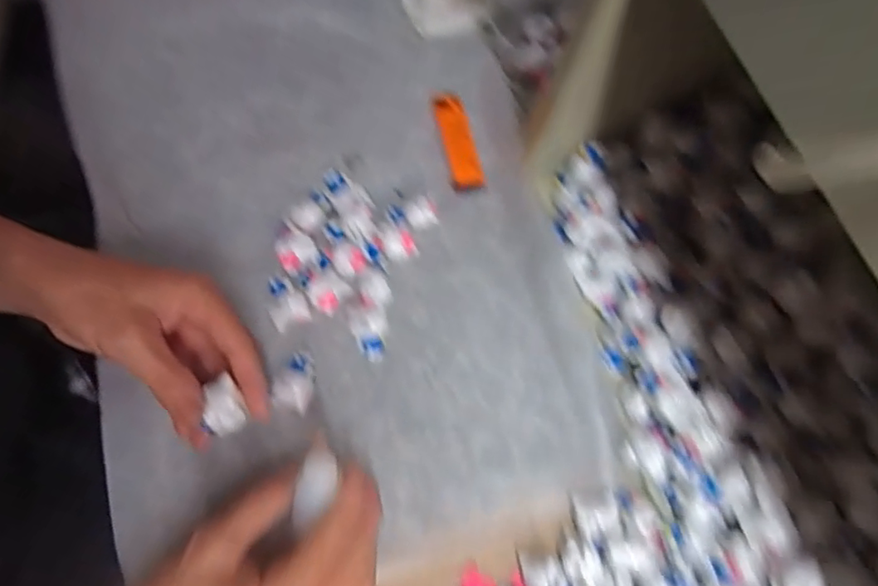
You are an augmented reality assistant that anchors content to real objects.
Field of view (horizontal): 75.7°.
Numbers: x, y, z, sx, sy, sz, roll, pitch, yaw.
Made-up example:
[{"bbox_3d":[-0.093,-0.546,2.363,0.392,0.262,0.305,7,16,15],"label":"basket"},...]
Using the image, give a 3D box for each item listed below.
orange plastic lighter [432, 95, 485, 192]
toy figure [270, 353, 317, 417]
[{"bbox_3d":[0.014,-0.116,0.422,0.024,0.016,0.075,-10,69,-12],"label":"orange plastic lighter"},{"bbox_3d":[-0.086,0.054,0.347,0.022,0.014,0.033,19,68,5],"label":"toy figure"}]

